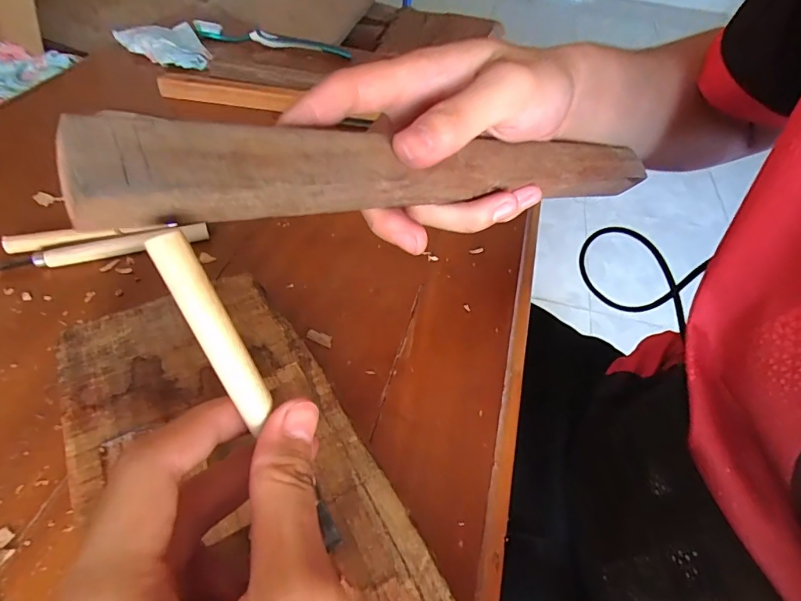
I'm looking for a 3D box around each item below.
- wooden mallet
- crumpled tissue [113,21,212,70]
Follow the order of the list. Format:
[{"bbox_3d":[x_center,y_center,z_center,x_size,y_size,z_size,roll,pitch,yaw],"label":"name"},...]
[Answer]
[{"bbox_3d":[0.024,-0.058,0.209,0.289,0.023,0.030,-12,50,-35],"label":"wooden mallet"},{"bbox_3d":[-0.277,-0.300,0.531,0.091,0.020,0.103,-18,53,-20],"label":"crumpled tissue"}]

